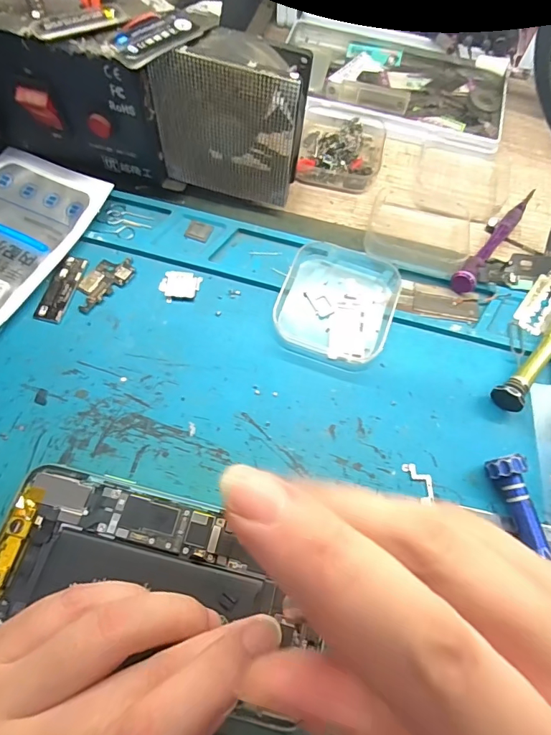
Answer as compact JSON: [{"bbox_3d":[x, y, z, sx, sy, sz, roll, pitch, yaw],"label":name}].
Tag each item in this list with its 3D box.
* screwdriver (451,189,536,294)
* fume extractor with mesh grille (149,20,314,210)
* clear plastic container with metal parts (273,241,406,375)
[{"bbox_3d":[0.145,-0.086,0.272,0.013,0.020,0.116,38,71,12],"label":"screwdriver"},{"bbox_3d":[-0.024,-0.138,0.245,0.079,0.087,0.028,14,67,3],"label":"fume extractor with mesh grille"},{"bbox_3d":[0.036,-0.039,0.245,0.064,0.015,0.075,17,68,4],"label":"clear plastic container with metal parts"}]

